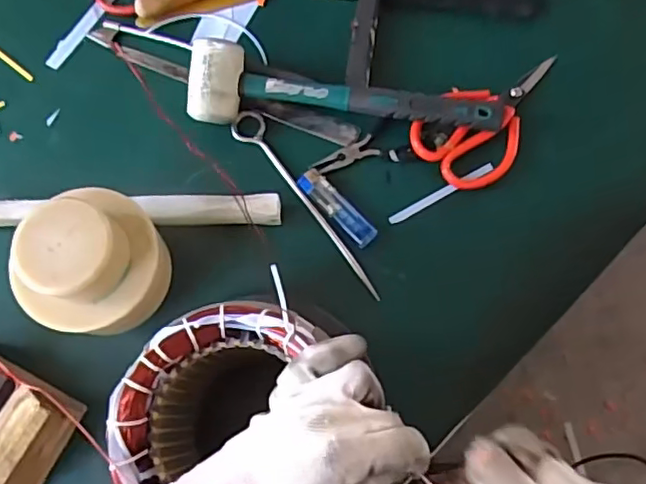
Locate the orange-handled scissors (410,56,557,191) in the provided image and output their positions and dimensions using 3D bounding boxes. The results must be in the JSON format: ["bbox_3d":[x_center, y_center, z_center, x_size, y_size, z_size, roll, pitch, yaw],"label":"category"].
[{"bbox_3d":[0.159,-0.120,0.561,0.089,0.021,0.155,42,79,12],"label":"orange-handled scissors"}]

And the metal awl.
[{"bbox_3d":[-0.013,-0.040,0.554,0.031,0.009,0.217,-38,76,-9],"label":"metal awl"}]

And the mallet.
[{"bbox_3d":[0.021,-0.139,0.552,0.289,0.059,0.062,3,74,2],"label":"mallet"}]

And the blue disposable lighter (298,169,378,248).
[{"bbox_3d":[0.014,-0.031,0.549,0.024,0.010,0.085,-43,77,-10],"label":"blue disposable lighter"}]

